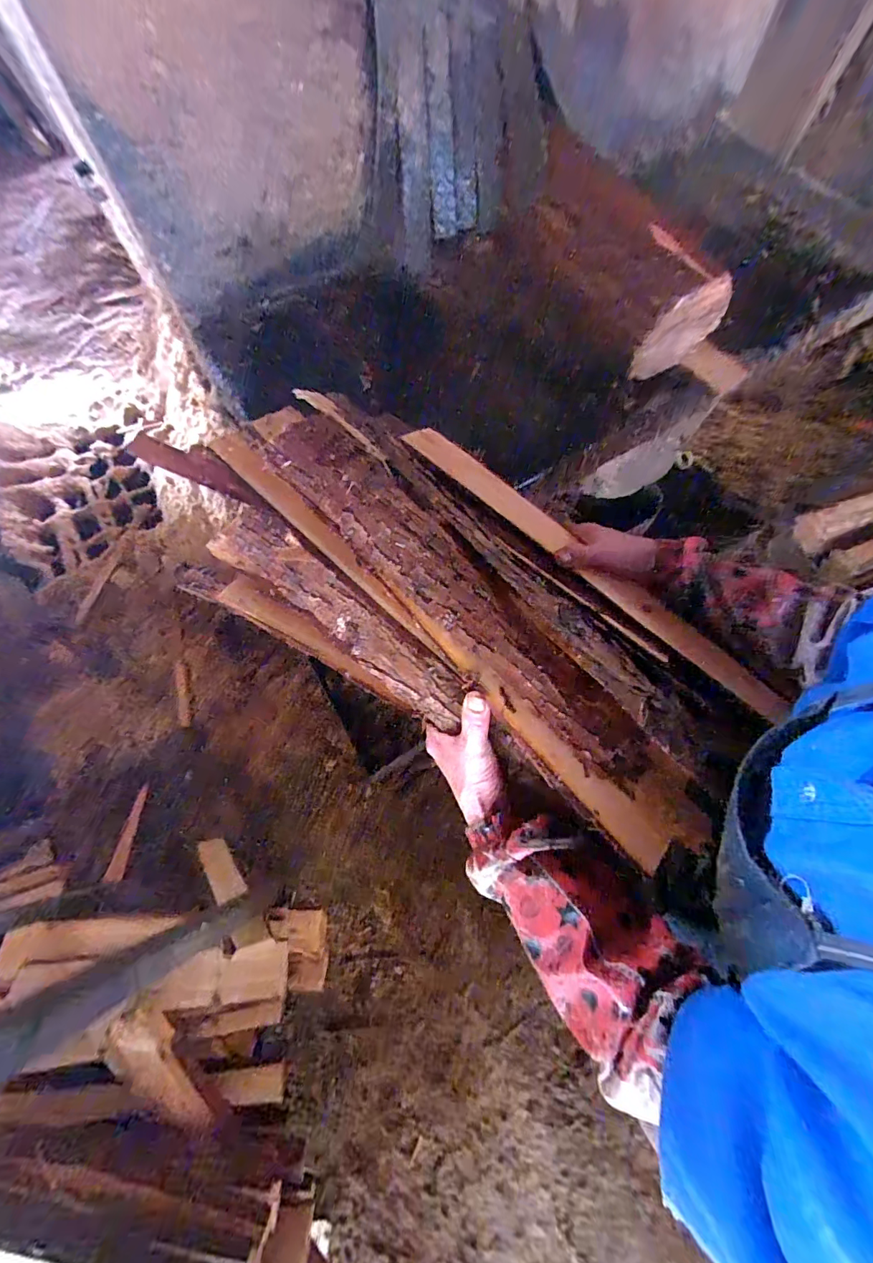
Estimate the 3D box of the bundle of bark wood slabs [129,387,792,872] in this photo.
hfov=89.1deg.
[{"bbox_3d":[0.028,-0.041,0.420,0.501,0.127,0.261,36,67,9],"label":"bundle of bark wood slabs"}]

